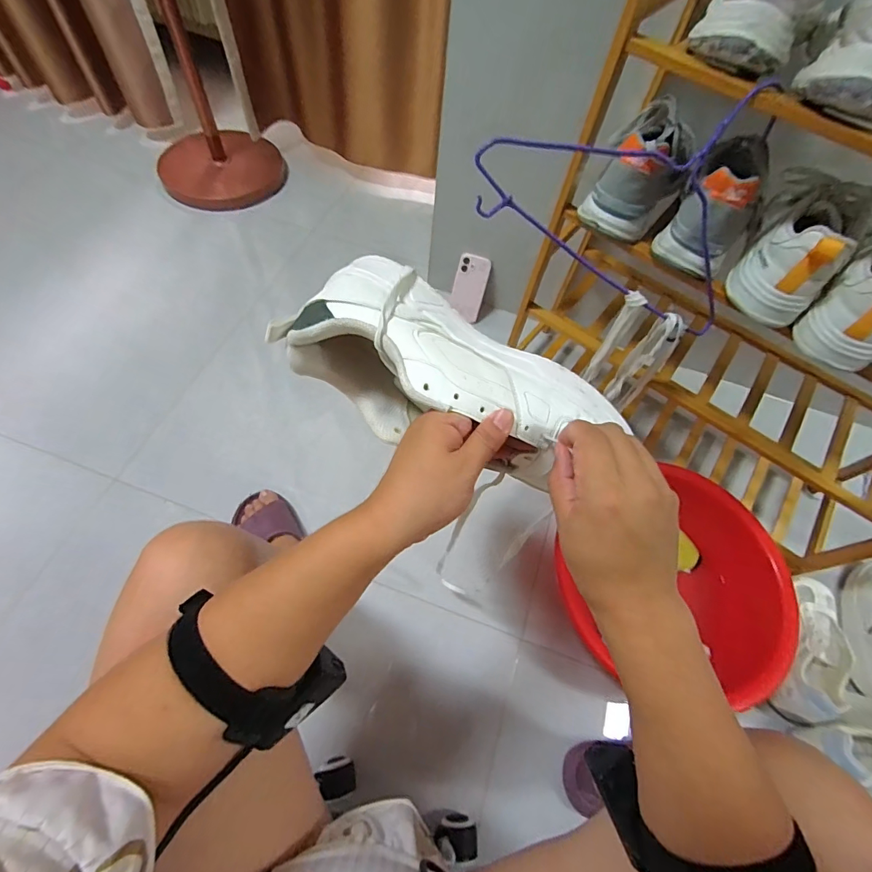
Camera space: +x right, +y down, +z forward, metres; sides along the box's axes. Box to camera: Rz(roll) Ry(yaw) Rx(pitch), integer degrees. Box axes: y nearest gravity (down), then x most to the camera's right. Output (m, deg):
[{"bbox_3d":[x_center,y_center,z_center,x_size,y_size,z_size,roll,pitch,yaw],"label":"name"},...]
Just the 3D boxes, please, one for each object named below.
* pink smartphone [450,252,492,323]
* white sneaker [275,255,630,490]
[{"bbox_3d":[0.080,-0.355,1.037,0.077,0.147,0.013,16,26,3],"label":"pink smartphone"},{"bbox_3d":[0.011,-0.049,0.338,0.236,0.085,0.117,22,62,0],"label":"white sneaker"}]

